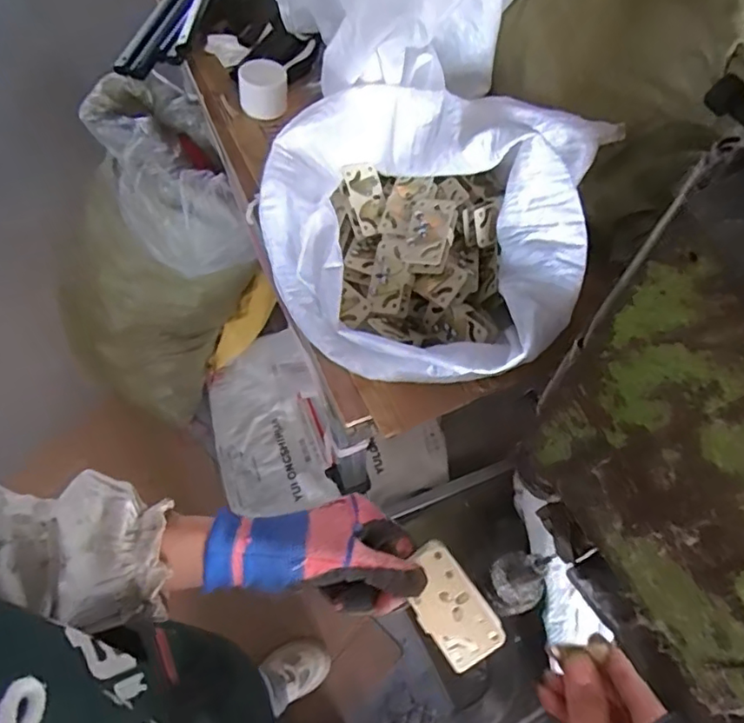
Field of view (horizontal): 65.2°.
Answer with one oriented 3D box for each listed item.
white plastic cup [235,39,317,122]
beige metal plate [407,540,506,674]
[{"bbox_3d":[-0.138,-0.411,0.824,0.065,0.052,0.144,15,63,8],"label":"white plastic cup"},{"bbox_3d":[0.053,0.169,0.402,0.045,0.004,0.081,-36,83,-1],"label":"beige metal plate"}]

